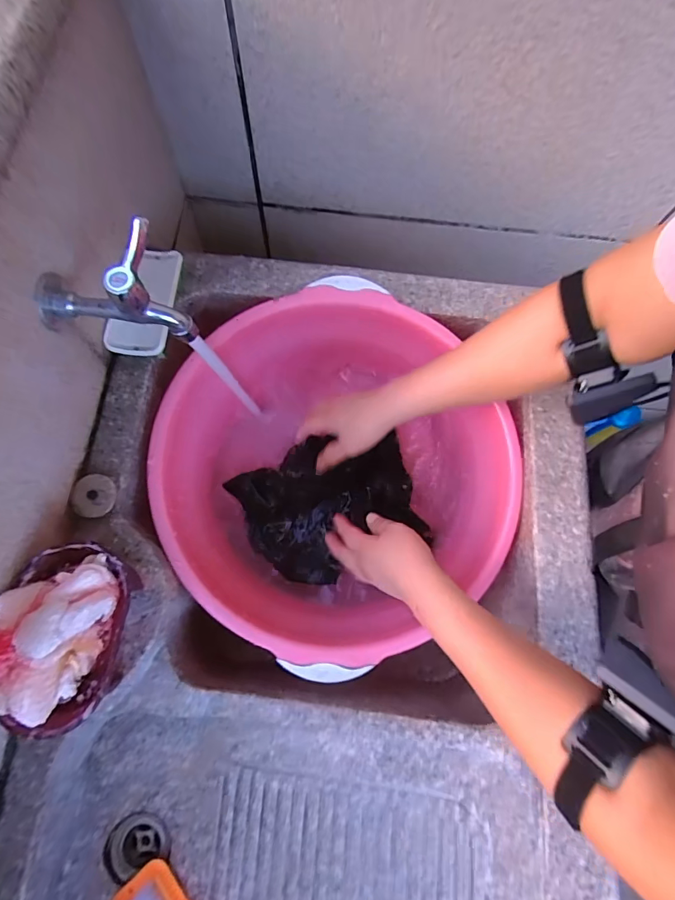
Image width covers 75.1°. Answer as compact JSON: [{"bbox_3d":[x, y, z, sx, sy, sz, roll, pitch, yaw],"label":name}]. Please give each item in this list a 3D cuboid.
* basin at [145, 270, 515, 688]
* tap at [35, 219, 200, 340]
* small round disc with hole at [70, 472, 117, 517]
[{"bbox_3d":[0.008,0.037,0.568,0.419,0.176,0.433,1,73,-2],"label":"basin"},{"bbox_3d":[-0.205,-0.148,0.396,0.129,0.080,0.063,-3,74,-3],"label":"tap"},{"bbox_3d":[-0.259,0.048,0.467,0.042,0.010,0.045,1,73,-2],"label":"small round disc with hole"}]

